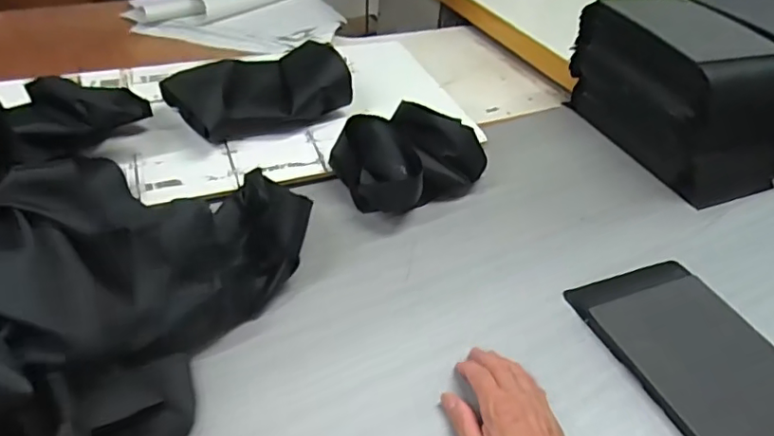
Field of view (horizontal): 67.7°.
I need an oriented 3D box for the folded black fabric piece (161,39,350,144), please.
[{"bbox_3d":[-0.173,-0.167,0.794,0.233,0.079,0.117,-19,47,-27],"label":"folded black fabric piece"}]

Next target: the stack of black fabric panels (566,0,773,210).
[{"bbox_3d":[0.566,-0.221,0.884,0.476,0.201,0.307,-10,44,-19],"label":"stack of black fabric panels"}]

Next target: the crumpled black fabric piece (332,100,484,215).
[{"bbox_3d":[0.029,-0.079,0.739,0.179,0.089,0.123,-25,50,-31],"label":"crumpled black fabric piece"}]

